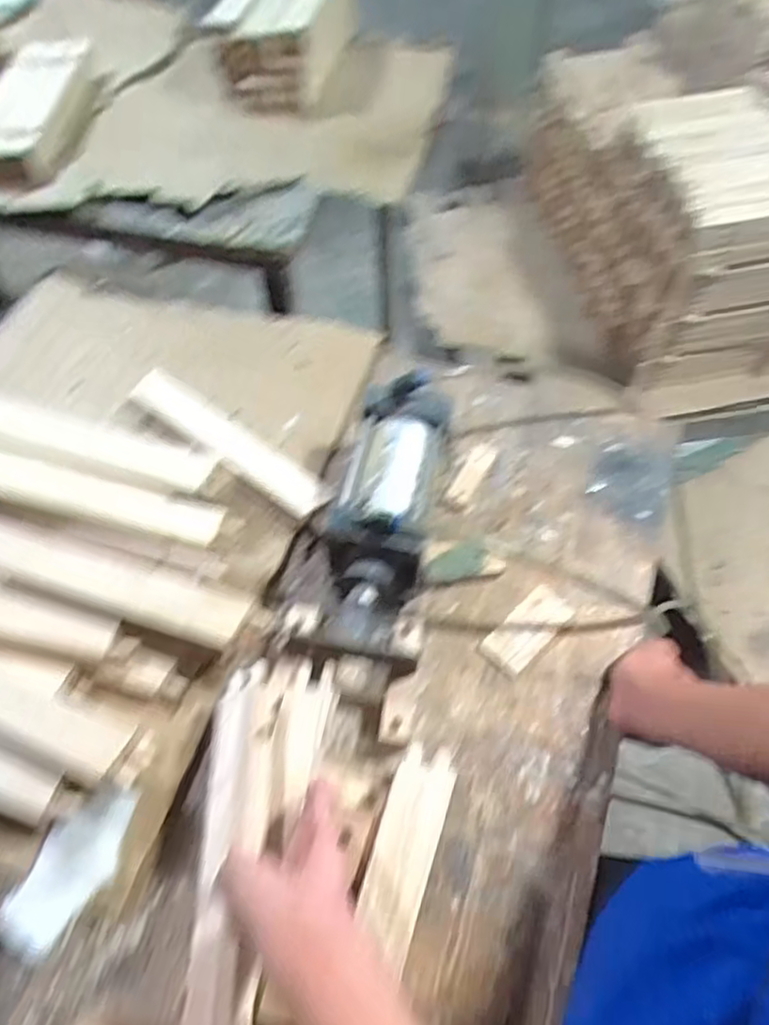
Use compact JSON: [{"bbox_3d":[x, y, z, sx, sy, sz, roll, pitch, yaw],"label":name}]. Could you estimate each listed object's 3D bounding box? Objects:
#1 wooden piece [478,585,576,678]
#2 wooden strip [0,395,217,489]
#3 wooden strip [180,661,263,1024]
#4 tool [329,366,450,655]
[{"bbox_3d":[0.138,0.111,0.653,0.093,0.010,0.043,-38,64,-22],"label":"wooden piece"},{"bbox_3d":[-0.319,-0.078,0.728,0.279,0.020,0.054,14,58,10],"label":"wooden strip"},{"bbox_3d":[-0.115,0.262,0.502,0.043,0.025,0.302,-1,56,-2],"label":"wooden strip"},{"bbox_3d":[-0.001,0.005,0.656,0.099,0.117,0.267,10,59,7],"label":"tool"}]

